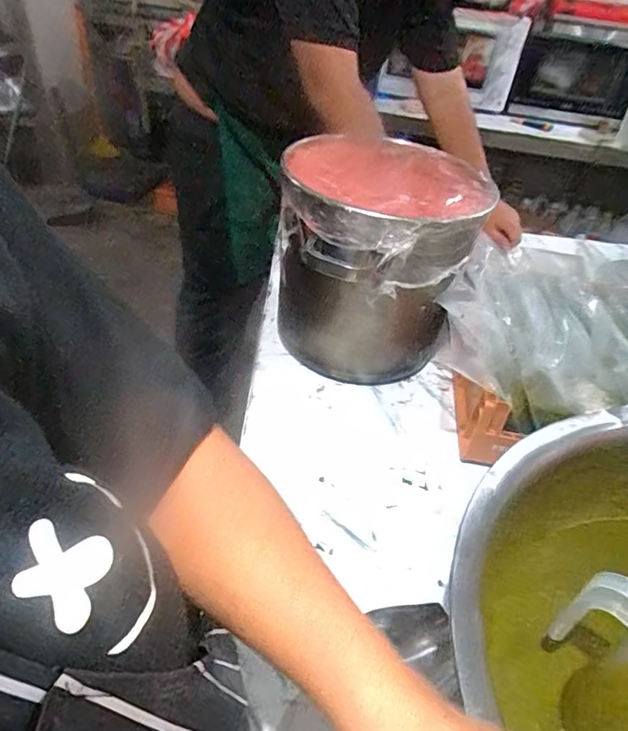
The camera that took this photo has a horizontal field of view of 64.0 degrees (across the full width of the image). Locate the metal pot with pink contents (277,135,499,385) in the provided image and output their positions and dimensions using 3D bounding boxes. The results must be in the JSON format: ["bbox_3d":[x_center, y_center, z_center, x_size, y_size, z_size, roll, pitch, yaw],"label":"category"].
[{"bbox_3d":[0.091,-0.156,0.785,0.286,0.294,0.282,0,43,-7],"label":"metal pot with pink contents"}]

